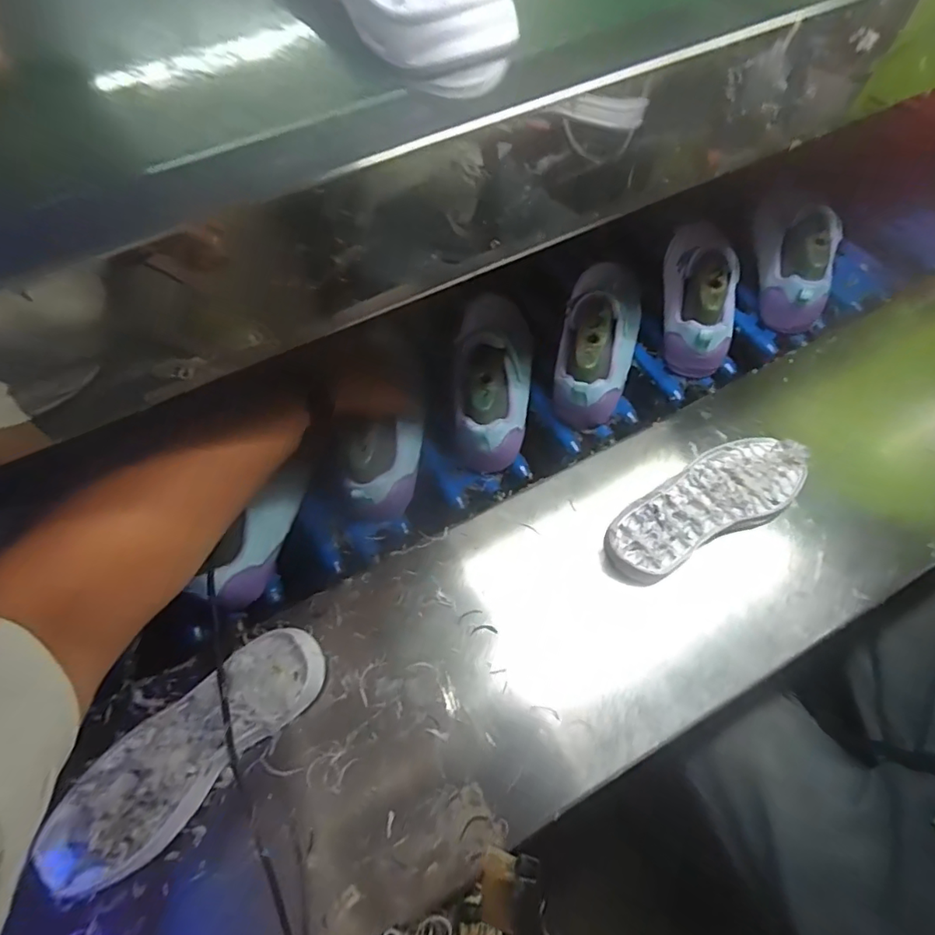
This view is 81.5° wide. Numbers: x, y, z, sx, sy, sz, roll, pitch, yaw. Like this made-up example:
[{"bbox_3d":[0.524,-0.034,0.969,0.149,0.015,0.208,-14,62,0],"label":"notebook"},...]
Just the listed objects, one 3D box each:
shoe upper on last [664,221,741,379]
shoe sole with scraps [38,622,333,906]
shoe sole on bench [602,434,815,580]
[{"bbox_3d":[0.263,-0.187,0.599,0.073,0.076,0.159,1,89,3],"label":"shoe upper on last"},{"bbox_3d":[-0.209,0.209,0.409,0.217,0.033,0.080,-39,69,-15],"label":"shoe sole with scraps"},{"bbox_3d":[0.226,0.034,0.510,0.215,0.030,0.079,-29,67,-11],"label":"shoe sole on bench"}]

